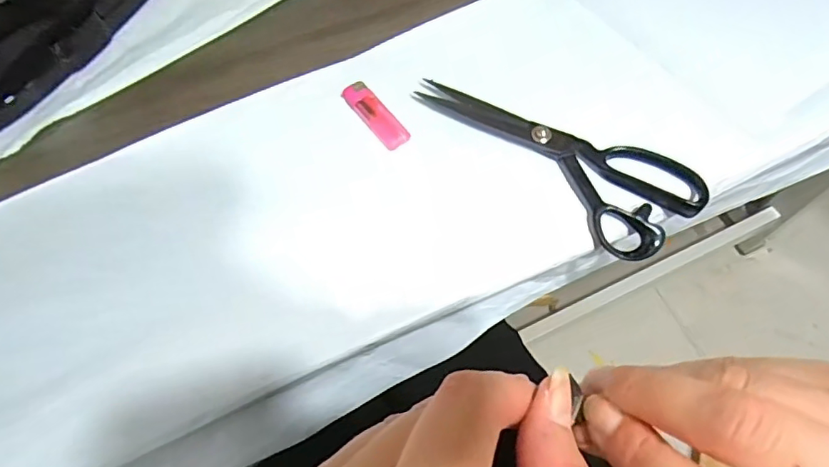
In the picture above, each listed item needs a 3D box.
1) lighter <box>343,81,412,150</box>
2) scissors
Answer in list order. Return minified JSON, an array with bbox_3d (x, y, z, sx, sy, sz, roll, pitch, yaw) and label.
[{"bbox_3d":[-0.034,-0.105,0.472,0.024,0.007,0.075,-35,69,-14],"label":"lighter"},{"bbox_3d":[0.113,-0.074,0.447,0.241,0.014,0.089,38,71,17],"label":"scissors"}]

